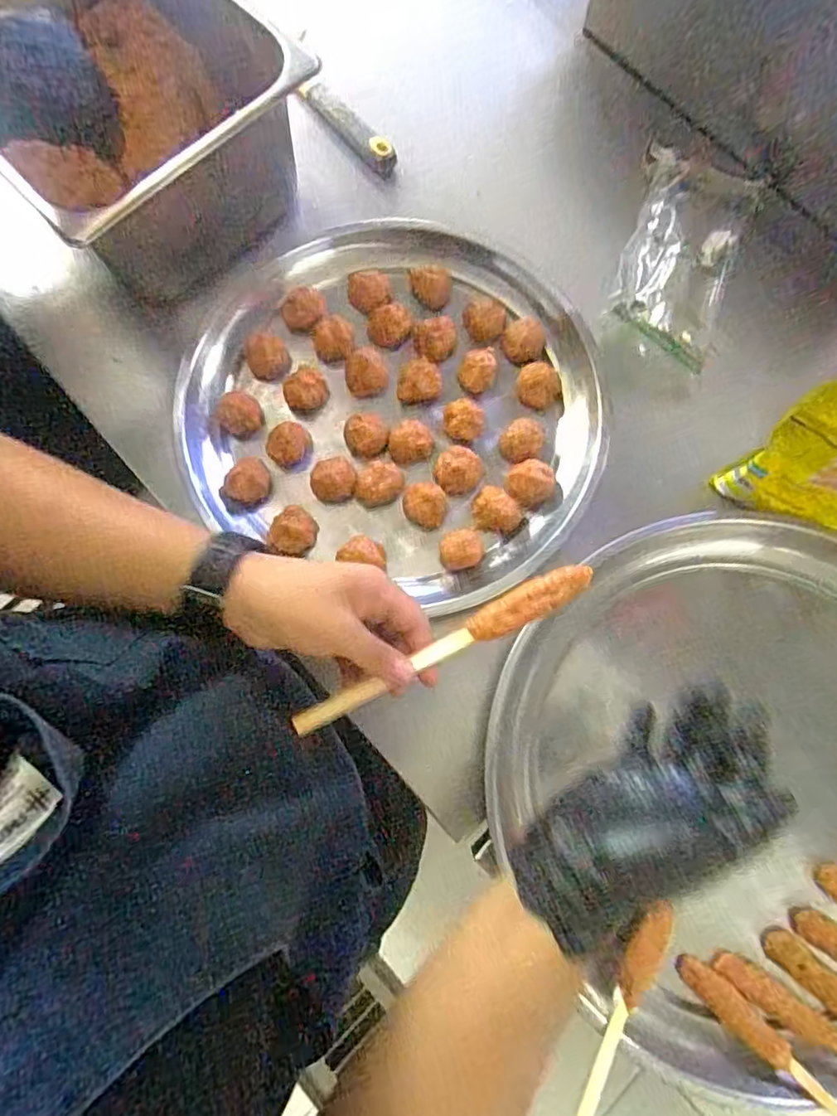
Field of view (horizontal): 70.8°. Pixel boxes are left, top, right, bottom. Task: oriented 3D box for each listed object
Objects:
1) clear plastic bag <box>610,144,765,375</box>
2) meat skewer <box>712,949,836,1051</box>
[{"bbox_3d":[0.261,-0.302,0.574,0.110,0.027,0.239,20,78,4],"label":"clear plastic bag"},{"bbox_3d":[0.335,0.376,0.432,0.239,0.034,0.025,33,79,7],"label":"meat skewer"}]

